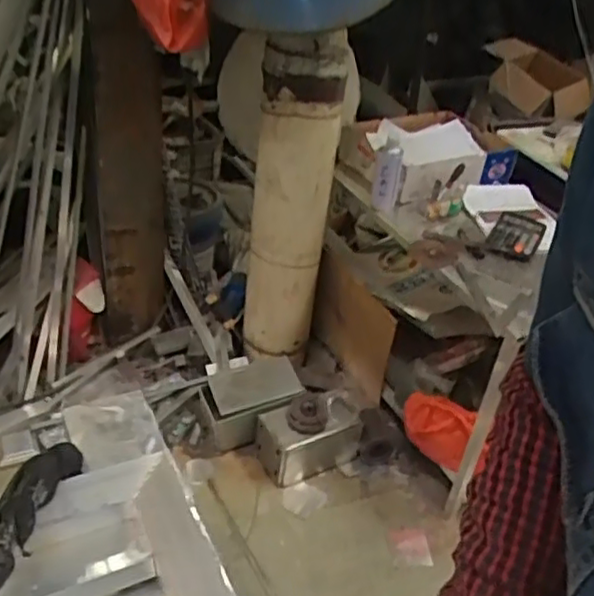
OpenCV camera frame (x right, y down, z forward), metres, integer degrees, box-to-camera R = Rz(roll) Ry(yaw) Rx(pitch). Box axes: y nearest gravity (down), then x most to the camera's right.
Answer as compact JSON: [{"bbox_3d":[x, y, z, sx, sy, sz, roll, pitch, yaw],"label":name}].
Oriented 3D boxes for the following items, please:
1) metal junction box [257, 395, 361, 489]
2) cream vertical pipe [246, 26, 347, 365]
[{"bbox_3d":[0.034,0.365,1.819,0.261,0.189,0.148,-14,40,-26],"label":"metal junction box"},{"bbox_3d":[-0.020,-0.212,1.807,0.199,0.916,0.235,9,35,3],"label":"cream vertical pipe"}]

